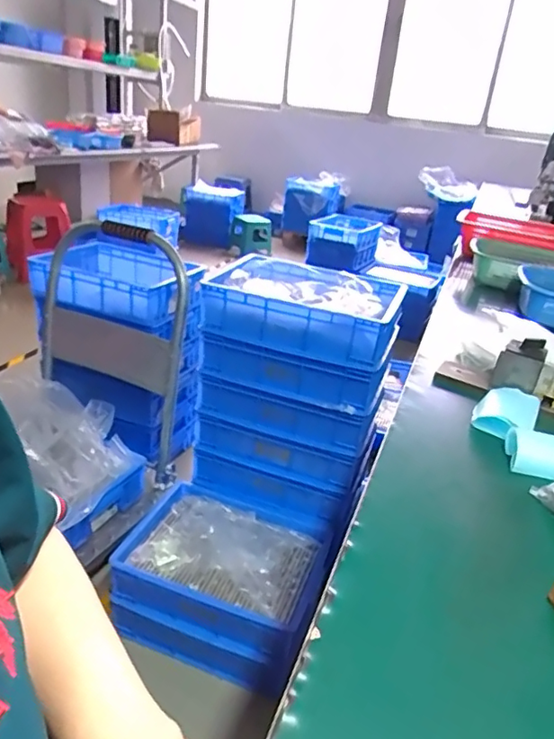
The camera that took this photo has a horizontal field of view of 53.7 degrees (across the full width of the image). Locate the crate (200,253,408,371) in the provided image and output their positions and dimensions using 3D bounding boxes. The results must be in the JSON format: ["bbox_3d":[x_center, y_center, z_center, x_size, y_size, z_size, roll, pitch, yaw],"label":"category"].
[{"bbox_3d":[0.064,-0.139,1.226,0.382,0.124,0.285,12,26,14],"label":"crate"}]

